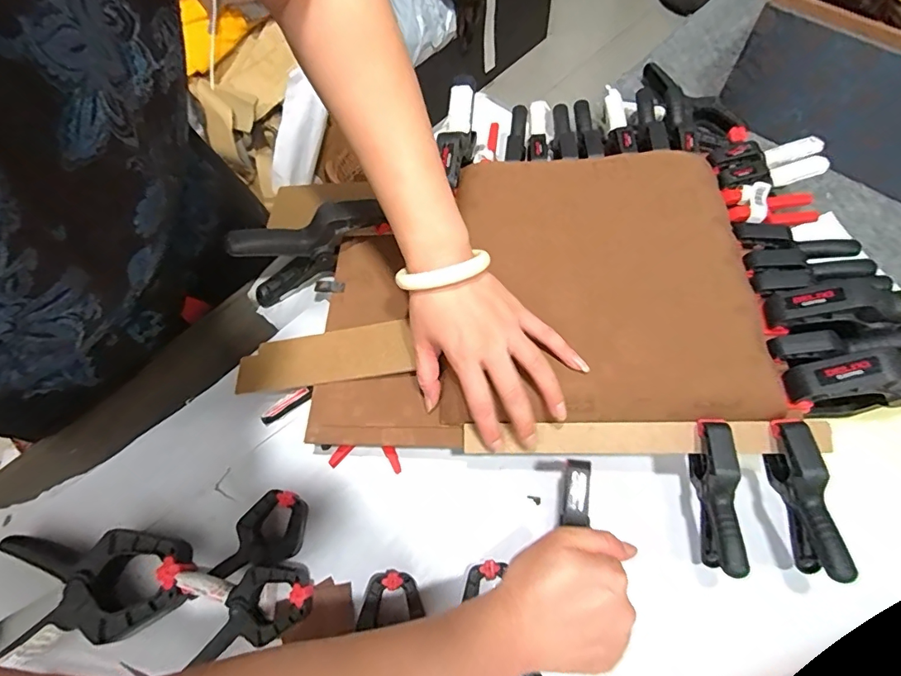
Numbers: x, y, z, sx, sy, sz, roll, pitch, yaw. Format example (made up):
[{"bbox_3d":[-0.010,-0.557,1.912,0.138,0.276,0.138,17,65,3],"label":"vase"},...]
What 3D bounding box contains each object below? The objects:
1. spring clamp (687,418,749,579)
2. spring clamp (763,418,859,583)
[{"bbox_3d":[0.212,0.125,0.374,0.020,0.060,0.116,0,83,4],"label":"spring clamp"},{"bbox_3d":[0.274,0.126,0.369,0.020,0.066,0.112,-3,64,1],"label":"spring clamp"}]

